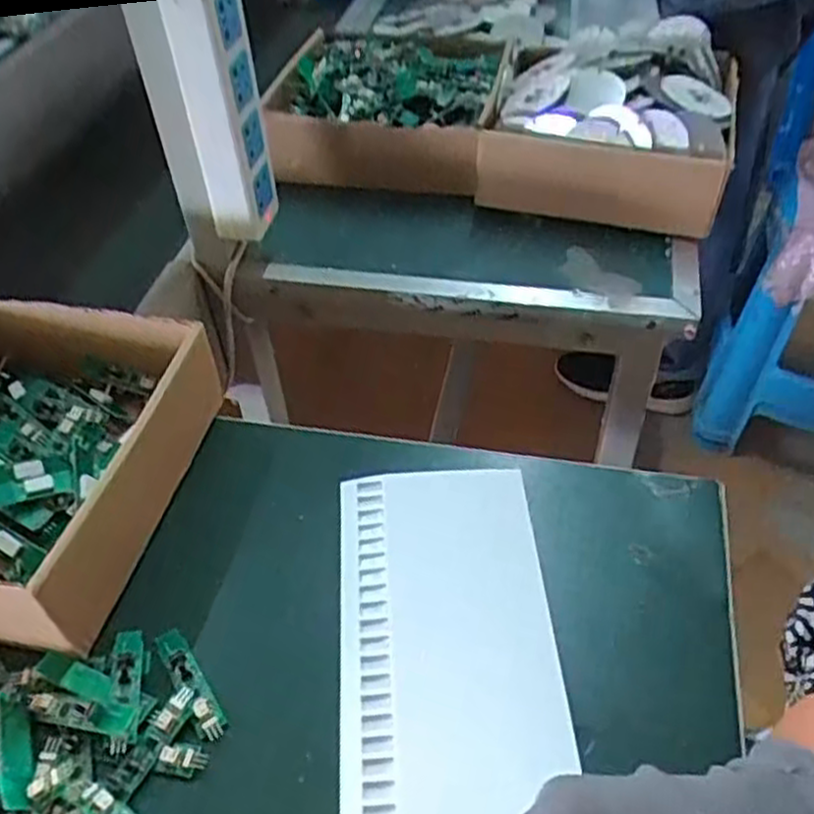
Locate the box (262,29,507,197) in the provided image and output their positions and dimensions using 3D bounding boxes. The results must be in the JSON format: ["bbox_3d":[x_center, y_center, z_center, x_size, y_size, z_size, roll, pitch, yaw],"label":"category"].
[{"bbox_3d":[-0.016,-0.280,0.730,0.202,0.074,0.180,10,48,12],"label":"box"}]

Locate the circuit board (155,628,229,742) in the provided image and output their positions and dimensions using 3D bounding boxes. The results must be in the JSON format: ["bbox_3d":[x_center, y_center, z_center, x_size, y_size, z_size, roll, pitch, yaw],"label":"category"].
[{"bbox_3d":[-0.108,0.137,0.384,0.013,0.005,0.064,-29,52,-22],"label":"circuit board"}]

